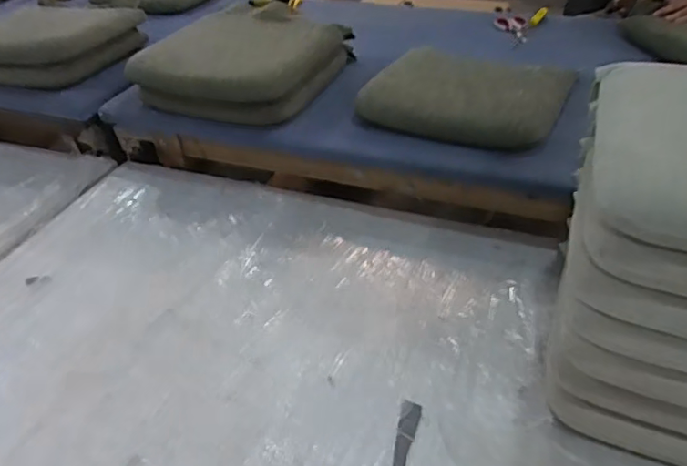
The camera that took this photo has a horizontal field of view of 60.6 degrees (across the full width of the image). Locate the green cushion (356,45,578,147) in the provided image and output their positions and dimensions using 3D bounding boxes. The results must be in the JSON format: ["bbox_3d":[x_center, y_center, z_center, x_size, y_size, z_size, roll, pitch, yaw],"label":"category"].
[{"bbox_3d":[0.306,-0.350,1.421,0.447,0.077,0.347,17,43,24],"label":"green cushion"}]

